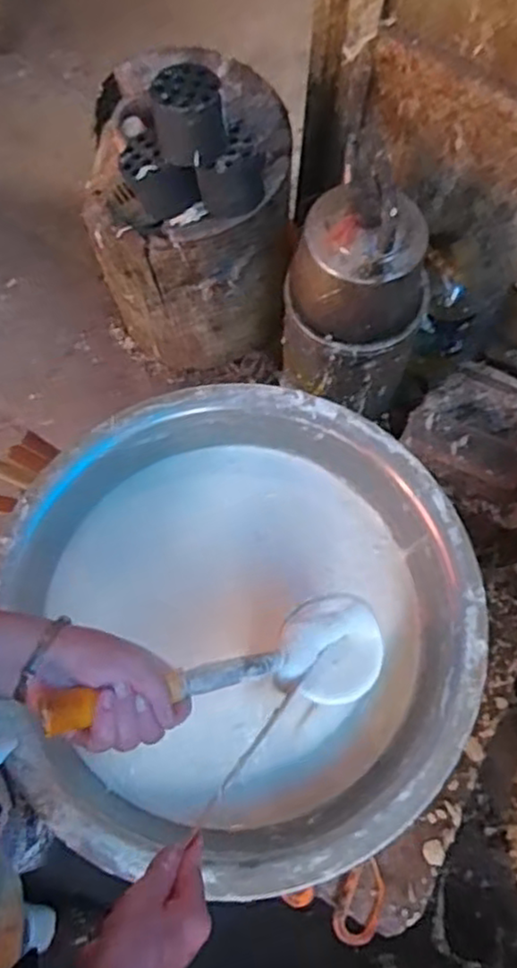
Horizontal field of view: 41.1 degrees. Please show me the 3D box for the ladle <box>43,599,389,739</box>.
[{"bbox_3d":[-0.015,0.153,0.548,0.329,0.053,0.091,0,63,-48],"label":"ladle"}]

